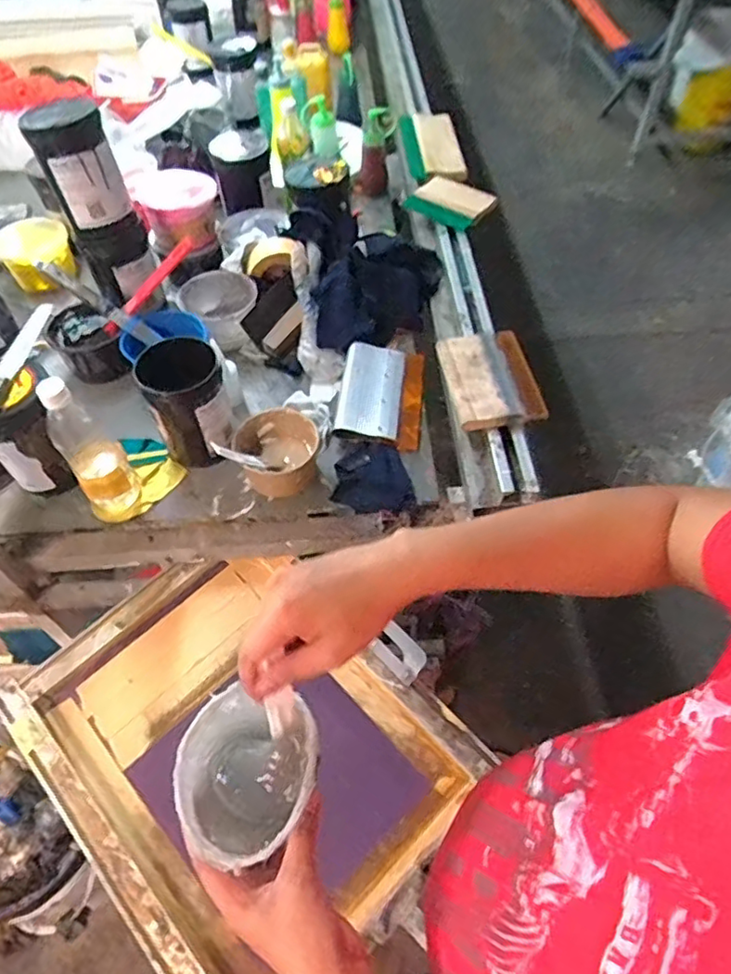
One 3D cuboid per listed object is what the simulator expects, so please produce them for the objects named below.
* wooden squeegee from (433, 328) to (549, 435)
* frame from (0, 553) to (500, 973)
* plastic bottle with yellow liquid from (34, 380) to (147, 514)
[{"bbox_3d":[0.188,-0.155,0.930,0.131,0.050,0.186,-9,54,-5],"label":"wooden squeegee"},{"bbox_3d":[-0.149,0.333,0.793,0.433,0.087,0.531,-38,61,-23],"label":"frame"},{"bbox_3d":[-0.346,-0.047,0.775,0.068,0.216,0.055,-32,59,-20],"label":"plastic bottle with yellow liquid"}]

